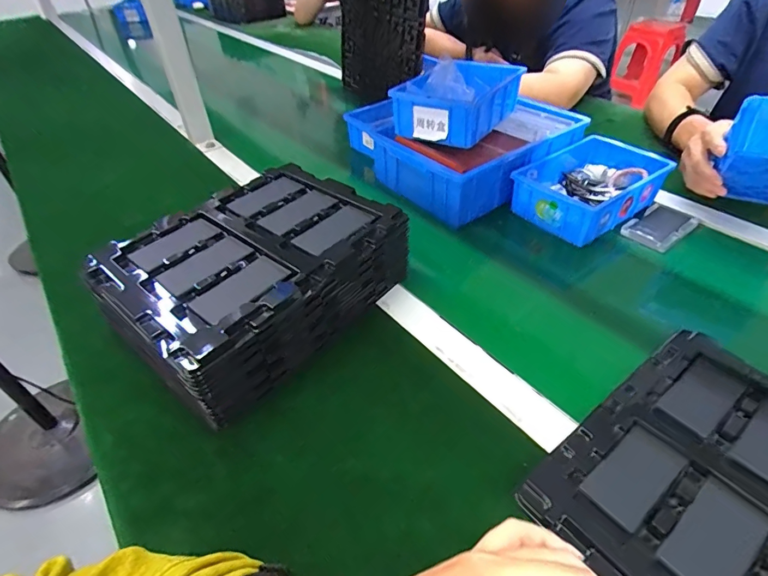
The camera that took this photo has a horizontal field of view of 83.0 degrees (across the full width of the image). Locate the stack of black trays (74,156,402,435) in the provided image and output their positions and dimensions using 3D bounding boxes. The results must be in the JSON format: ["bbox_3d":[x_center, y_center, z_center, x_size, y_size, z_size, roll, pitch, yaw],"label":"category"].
[{"bbox_3d":[-0.140,-0.017,0.486,0.221,0.097,0.278,29,51,31],"label":"stack of black trays"}]

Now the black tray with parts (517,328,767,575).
[{"bbox_3d":[0.269,0.151,0.322,0.268,0.018,0.217,-29,48,-27],"label":"black tray with parts"}]

